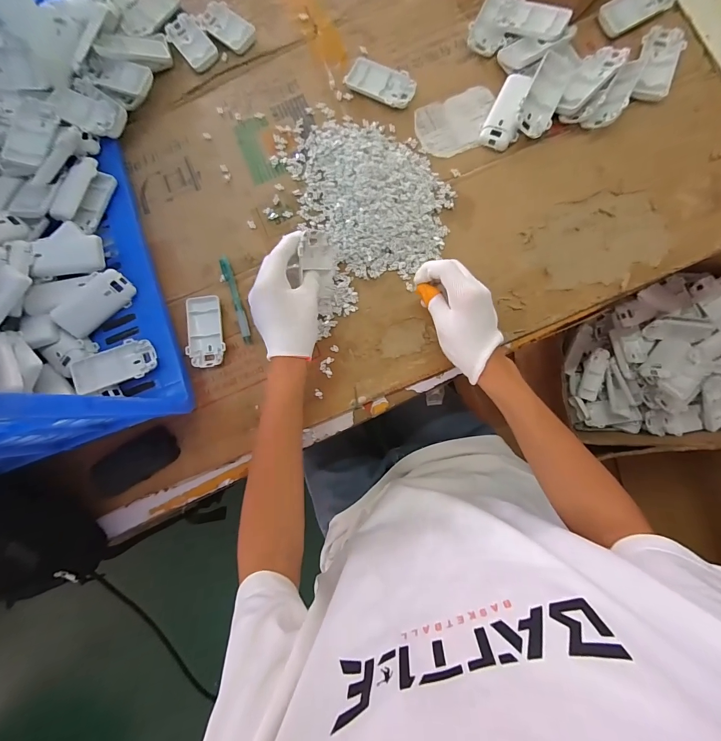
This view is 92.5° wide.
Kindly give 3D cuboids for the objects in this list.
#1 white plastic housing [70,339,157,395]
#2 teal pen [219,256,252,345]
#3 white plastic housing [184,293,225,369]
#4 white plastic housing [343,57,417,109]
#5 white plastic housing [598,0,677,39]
[{"bbox_3d":[-0.314,-0.006,0.445,0.096,0.016,0.049,-23,84,-11],"label":"white plastic housing"},{"bbox_3d":[-0.175,-0.099,0.484,0.014,0.010,0.126,-18,84,4],"label":"teal pen"},{"bbox_3d":[-0.214,-0.054,0.478,0.048,0.017,0.096,-8,85,5],"label":"white plastic housing"},{"bbox_3d":[0.030,-0.404,0.486,0.094,0.014,0.051,25,88,7],"label":"white plastic housing"},{"bbox_3d":[0.377,-0.496,0.469,0.099,0.006,0.046,-29,101,7],"label":"white plastic housing"}]

